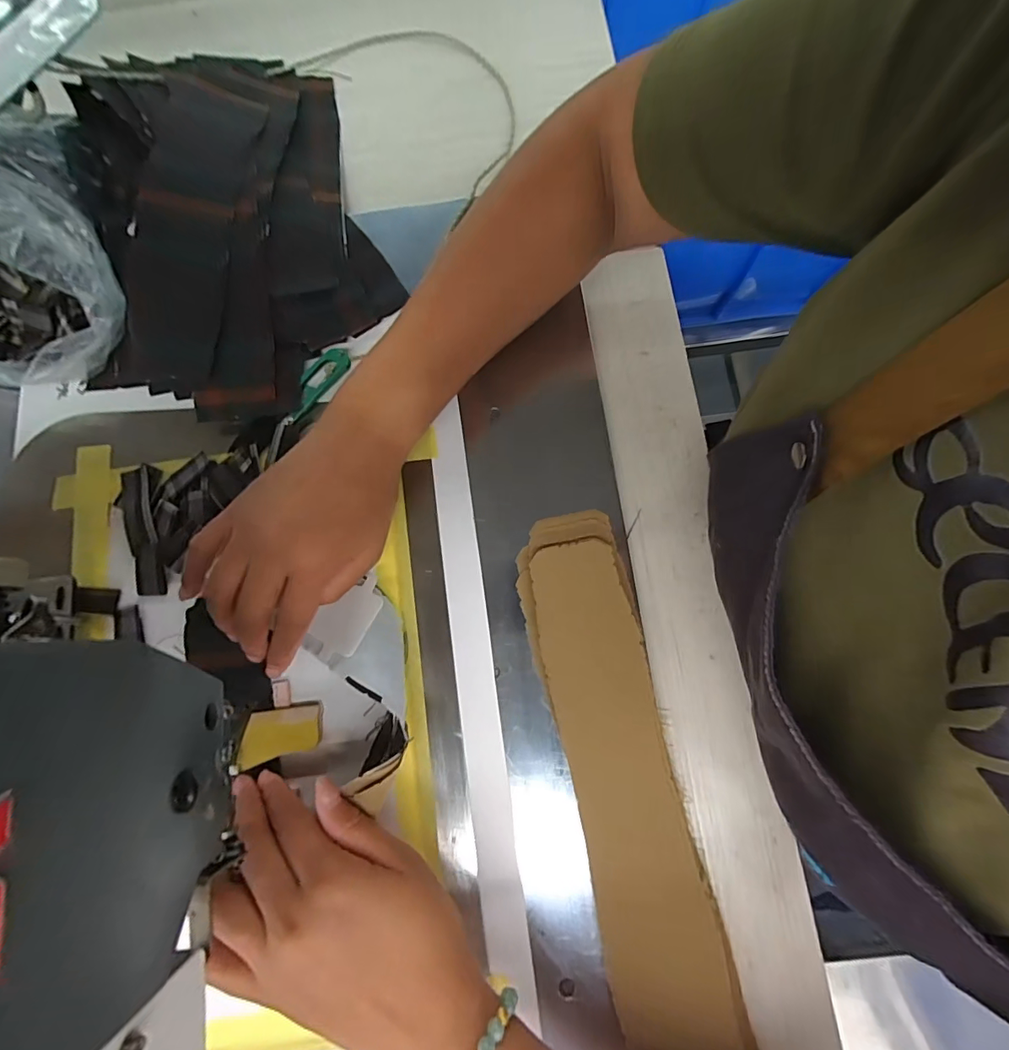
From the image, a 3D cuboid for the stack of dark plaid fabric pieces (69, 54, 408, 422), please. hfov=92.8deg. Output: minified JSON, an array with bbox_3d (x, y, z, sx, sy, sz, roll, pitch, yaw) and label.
[{"bbox_3d":[-0.223,-0.238,0.359,0.225,0.044,0.336,-20,78,-1],"label":"stack of dark plaid fabric pieces"}]

